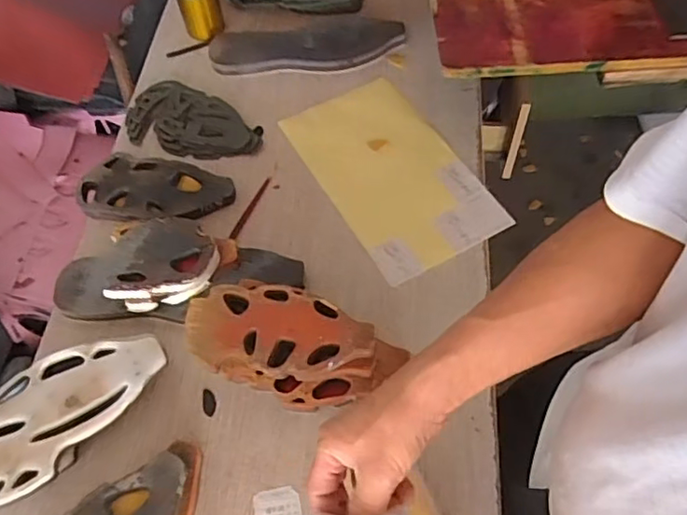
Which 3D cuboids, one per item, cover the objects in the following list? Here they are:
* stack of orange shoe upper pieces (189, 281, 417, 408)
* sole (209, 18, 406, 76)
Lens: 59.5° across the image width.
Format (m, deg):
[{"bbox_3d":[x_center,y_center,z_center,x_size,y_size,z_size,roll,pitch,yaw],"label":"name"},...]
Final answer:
[{"bbox_3d":[-0.053,0.106,0.694,0.236,0.101,0.121,14,61,11],"label":"stack of orange shoe upper pieces"},{"bbox_3d":[-0.061,-0.363,1.034,0.329,0.022,0.111,-5,59,1],"label":"sole"}]

